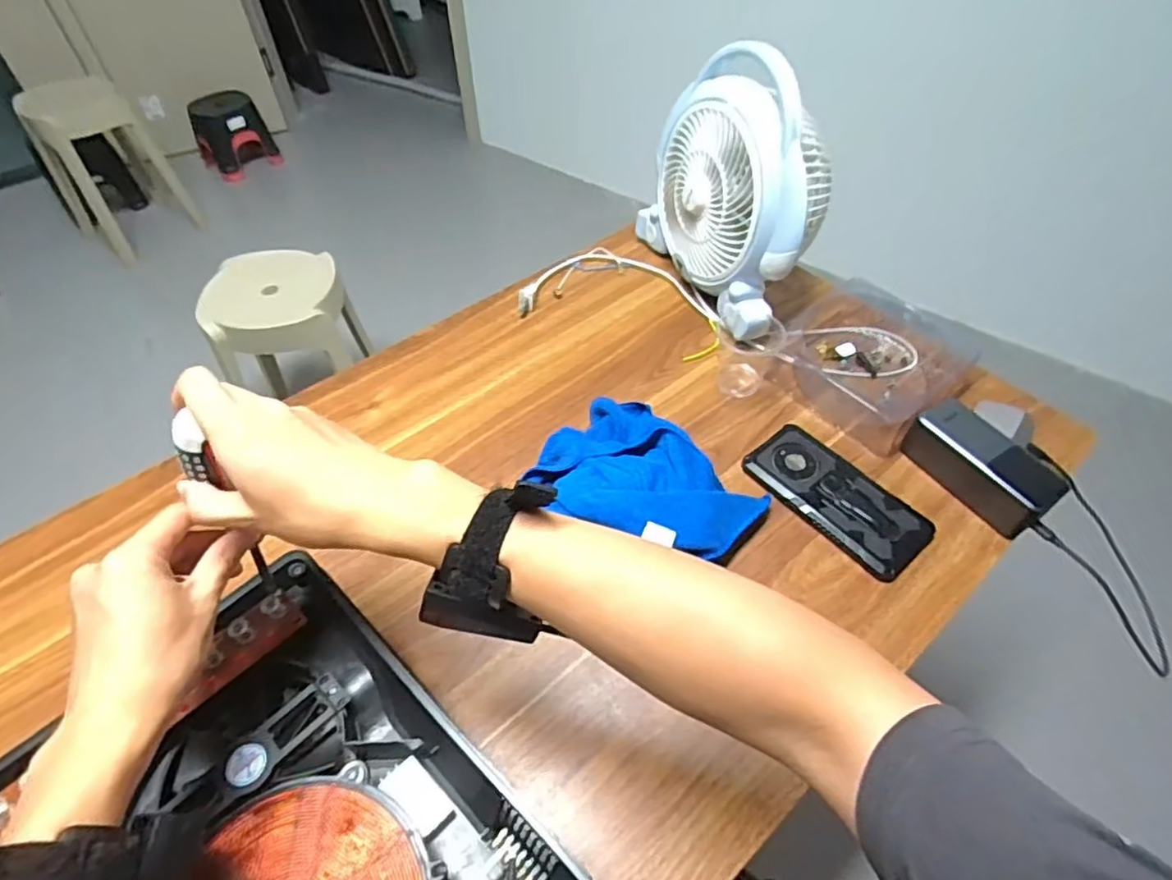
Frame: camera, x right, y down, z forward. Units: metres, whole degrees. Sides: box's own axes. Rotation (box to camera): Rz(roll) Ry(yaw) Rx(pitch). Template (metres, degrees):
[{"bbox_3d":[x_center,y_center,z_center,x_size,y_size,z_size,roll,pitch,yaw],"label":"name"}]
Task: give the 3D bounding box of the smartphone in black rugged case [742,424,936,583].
[{"bbox_3d":[0.235,0.053,0.599,0.082,0.014,0.167,-31,57,-24],"label":"smartphone in black rugged case"}]

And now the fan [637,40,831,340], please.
[{"bbox_3d":[0.178,-0.292,0.722,0.123,0.231,0.268,-21,54,-17],"label":"fan"}]

